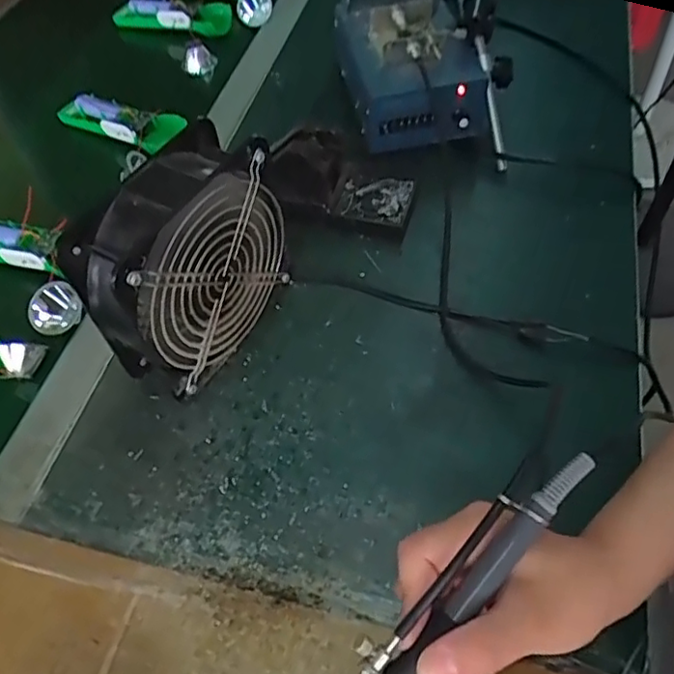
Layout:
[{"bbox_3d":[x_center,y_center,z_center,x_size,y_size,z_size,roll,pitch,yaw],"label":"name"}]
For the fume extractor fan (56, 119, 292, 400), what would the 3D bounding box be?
[{"bbox_3d":[-0.100,-0.042,0.428,0.054,0.159,0.143,30,59,22],"label":"fume extractor fan"}]

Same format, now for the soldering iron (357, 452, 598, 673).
[{"bbox_3d":[0.043,0.132,0.278,0.027,0.033,0.203,39,89,27],"label":"soldering iron"}]

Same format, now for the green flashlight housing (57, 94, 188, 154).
[{"bbox_3d":[-0.208,-0.204,0.581,0.141,0.027,0.035,19,56,16],"label":"green flashlight housing"}]

